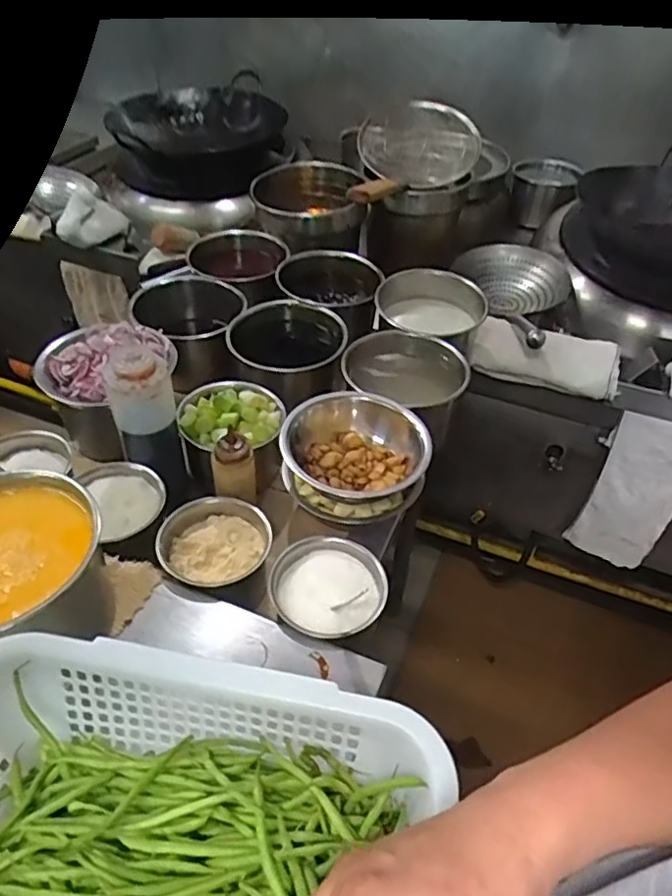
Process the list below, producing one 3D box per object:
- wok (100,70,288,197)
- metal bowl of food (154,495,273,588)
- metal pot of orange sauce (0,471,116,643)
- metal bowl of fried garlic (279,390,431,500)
[{"bbox_3d":[-0.324,-0.750,1.483,0.376,0.162,0.391,0,43,-3],"label":"wok"},{"bbox_3d":[-0.131,0.099,0.657,0.108,0.046,0.104,1,43,-1],"label":"metal bowl of food"},{"bbox_3d":[-0.279,0.112,0.530,0.148,0.125,0.162,1,43,-1],"label":"metal pot of orange sauce"},{"bbox_3d":[0.016,0.001,0.728,0.157,0.064,0.157,1,43,-1],"label":"metal bowl of fried garlic"}]

